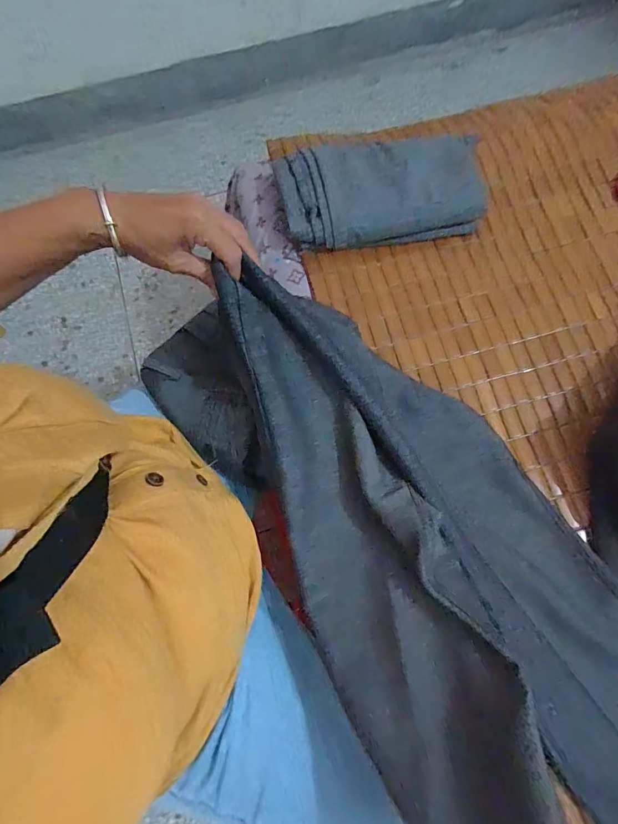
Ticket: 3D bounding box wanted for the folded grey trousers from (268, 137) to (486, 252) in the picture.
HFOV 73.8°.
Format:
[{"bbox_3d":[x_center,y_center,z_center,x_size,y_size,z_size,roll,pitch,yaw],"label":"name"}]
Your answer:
[{"bbox_3d":[0.100,-0.313,0.577,0.279,0.056,0.152,-10,74,-1],"label":"folded grey trousers"}]

